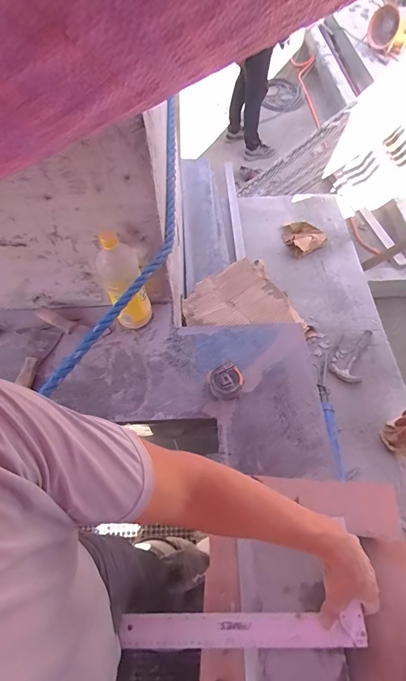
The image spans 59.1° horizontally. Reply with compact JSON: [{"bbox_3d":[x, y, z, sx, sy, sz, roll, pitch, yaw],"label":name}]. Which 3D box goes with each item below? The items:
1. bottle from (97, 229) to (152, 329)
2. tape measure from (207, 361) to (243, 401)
[{"bbox_3d":[-0.163,-0.114,0.760,0.082,0.241,0.073,-23,60,-12],"label":"bottle"},{"bbox_3d":[0.047,0.088,0.754,0.071,0.036,0.068,-26,61,-14],"label":"tape measure"}]

